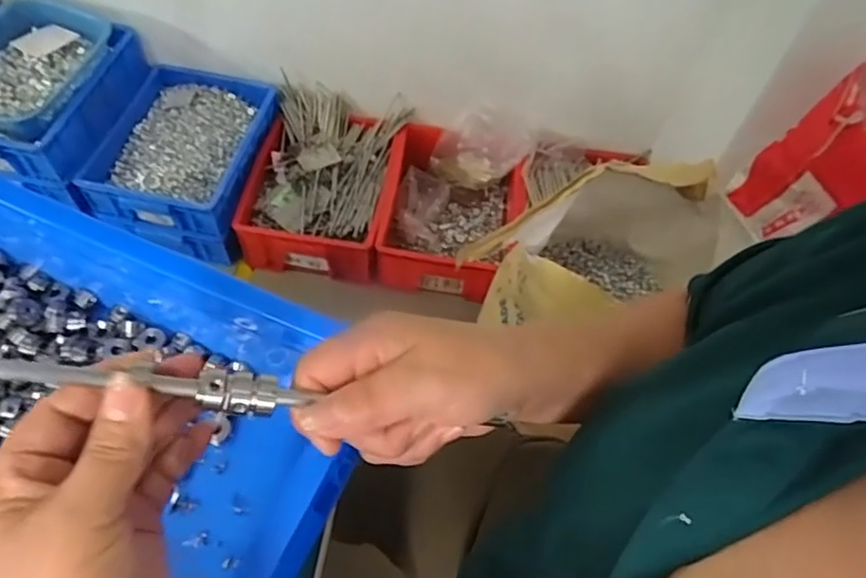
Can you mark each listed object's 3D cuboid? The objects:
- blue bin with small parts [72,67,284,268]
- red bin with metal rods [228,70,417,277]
[{"bbox_3d":[-0.585,-0.322,1.472,0.358,0.165,0.469,6,55,0],"label":"blue bin with small parts"},{"bbox_3d":[-0.256,-0.271,1.485,0.332,0.158,0.493,9,55,2],"label":"red bin with metal rods"}]

